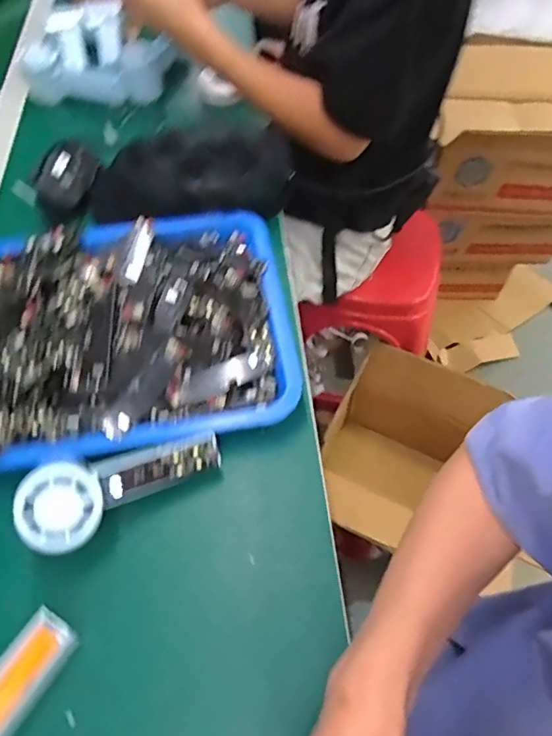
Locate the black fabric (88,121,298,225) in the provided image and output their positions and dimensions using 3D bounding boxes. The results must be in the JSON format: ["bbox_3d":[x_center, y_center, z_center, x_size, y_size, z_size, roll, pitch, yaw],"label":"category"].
[{"bbox_3d":[-0.095,-0.234,0.607,0.242,0.050,0.128,-5,57,-3],"label":"black fabric"}]

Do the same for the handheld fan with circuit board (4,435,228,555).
[{"bbox_3d":[-0.116,0.086,0.387,0.149,0.028,0.058,-18,96,-28],"label":"handheld fan with circuit board"}]

